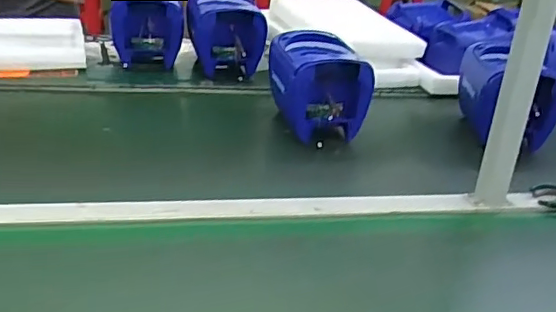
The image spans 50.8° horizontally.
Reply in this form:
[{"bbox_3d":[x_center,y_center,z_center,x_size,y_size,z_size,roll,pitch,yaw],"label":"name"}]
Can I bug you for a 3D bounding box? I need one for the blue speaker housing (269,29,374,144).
[{"bbox_3d":[0.071,-0.155,1.281,0.183,0.179,0.196,-5,28,-20],"label":"blue speaker housing"}]

